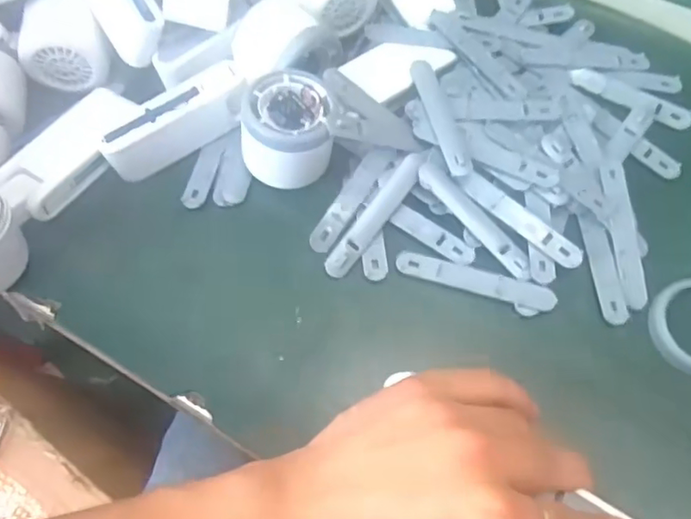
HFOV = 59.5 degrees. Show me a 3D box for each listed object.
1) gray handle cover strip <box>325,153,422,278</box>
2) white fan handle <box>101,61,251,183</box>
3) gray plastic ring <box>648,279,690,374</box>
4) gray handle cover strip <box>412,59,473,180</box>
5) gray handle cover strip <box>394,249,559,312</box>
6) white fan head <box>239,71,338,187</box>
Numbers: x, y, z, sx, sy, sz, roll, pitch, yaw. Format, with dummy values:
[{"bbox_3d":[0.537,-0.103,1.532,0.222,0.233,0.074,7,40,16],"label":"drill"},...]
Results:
[{"bbox_3d":[0.019,-0.029,0.380,0.016,0.013,0.093,34,70,16],"label":"gray handle cover strip"},{"bbox_3d":[-0.109,-0.088,0.400,0.098,0.041,0.025,-28,67,-11],"label":"white fan handle"},{"bbox_3d":[0.208,0.039,0.351,0.059,0.010,0.058,-1,65,1],"label":"gray plastic ring"},{"bbox_3d":[0.061,-0.093,0.392,0.015,0.006,0.092,-13,65,-5],"label":"gray handle cover strip"},{"bbox_3d":[0.078,0.011,0.363,0.094,0.004,0.016,17,66,9],"label":"gray handle cover strip"},{"bbox_3d":[-0.036,-0.084,0.386,0.058,0.054,0.055,-1,65,1],"label":"white fan head"}]

